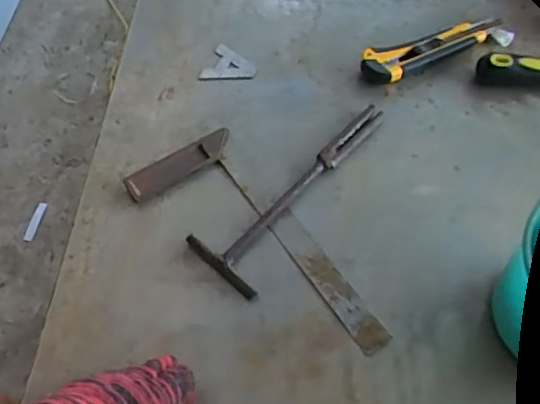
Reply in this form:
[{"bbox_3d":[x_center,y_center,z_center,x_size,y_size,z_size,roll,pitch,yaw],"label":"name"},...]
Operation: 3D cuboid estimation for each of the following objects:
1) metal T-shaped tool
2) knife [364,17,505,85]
[{"bbox_3d":[0.035,-0.013,0.519,0.069,0.013,0.228,39,68,23],"label":"metal T-shaped tool"},{"bbox_3d":[0.176,-0.165,0.611,0.163,0.015,0.036,-19,60,-8],"label":"knife"}]

